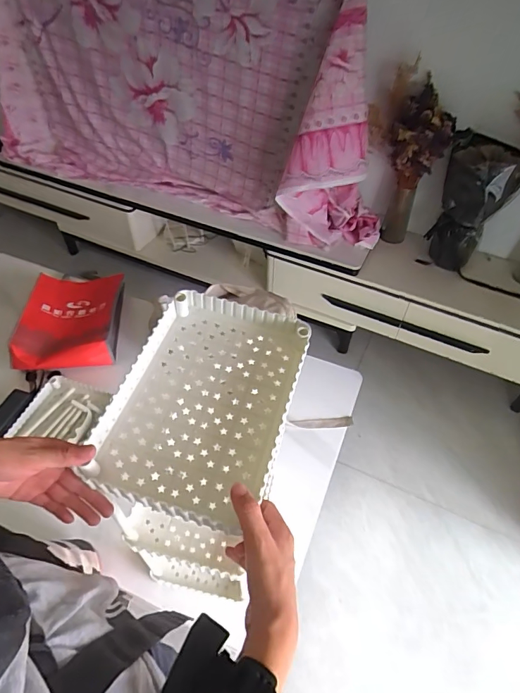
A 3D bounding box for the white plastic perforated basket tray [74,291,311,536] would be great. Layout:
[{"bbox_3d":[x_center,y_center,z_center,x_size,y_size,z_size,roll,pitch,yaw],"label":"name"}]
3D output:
[{"bbox_3d":[-0.063,0.060,0.515,0.195,0.043,0.286,13,51,10],"label":"white plastic perforated basket tray"}]

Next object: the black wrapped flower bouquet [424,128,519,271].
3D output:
[{"bbox_3d":[0.715,-0.460,1.444,0.171,0.426,0.220,-34,58,-25],"label":"black wrapped flower bouquet"}]

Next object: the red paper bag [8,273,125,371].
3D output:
[{"bbox_3d":[-0.542,-0.098,1.219,0.267,0.081,0.377,-6,50,-6],"label":"red paper bag"}]

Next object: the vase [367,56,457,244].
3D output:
[{"bbox_3d":[0.480,-0.592,1.450,0.240,0.555,0.248,19,52,14],"label":"vase"}]

